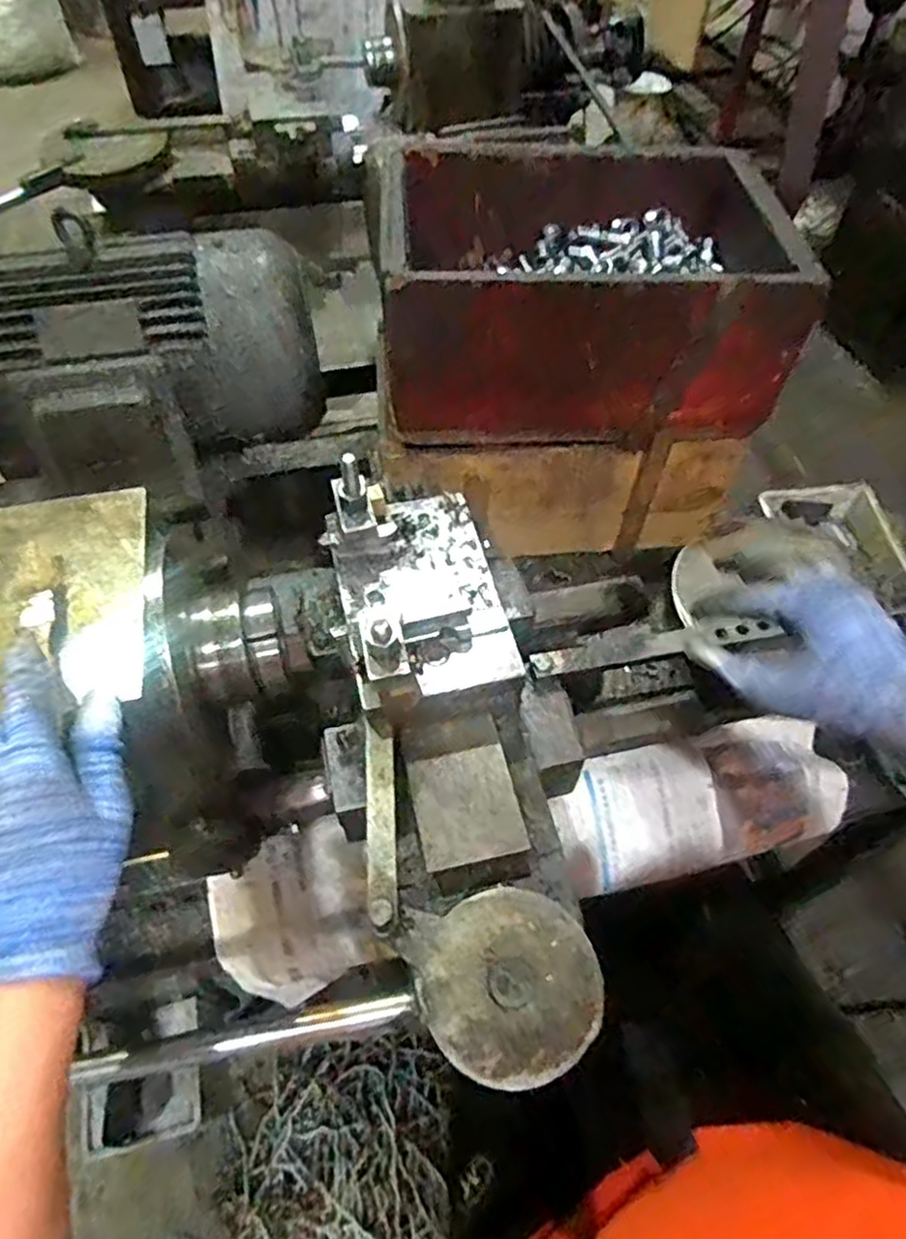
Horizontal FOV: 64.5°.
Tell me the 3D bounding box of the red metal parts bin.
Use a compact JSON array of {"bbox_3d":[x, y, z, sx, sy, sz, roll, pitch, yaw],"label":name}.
[{"bbox_3d":[0.115,-0.305,0.667,0.336,0.149,0.239,-1,53,-2],"label":"red metal parts bin"}]

